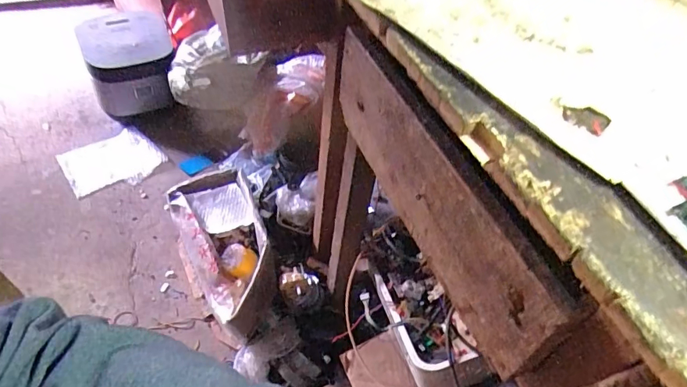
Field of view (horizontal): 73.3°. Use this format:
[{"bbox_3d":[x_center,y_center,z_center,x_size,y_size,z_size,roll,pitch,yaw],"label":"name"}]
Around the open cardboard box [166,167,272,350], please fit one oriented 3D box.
[{"bbox_3d":[-0.271,0.146,1.079,0.187,0.180,0.371,-16,55,-19],"label":"open cardboard box"}]

